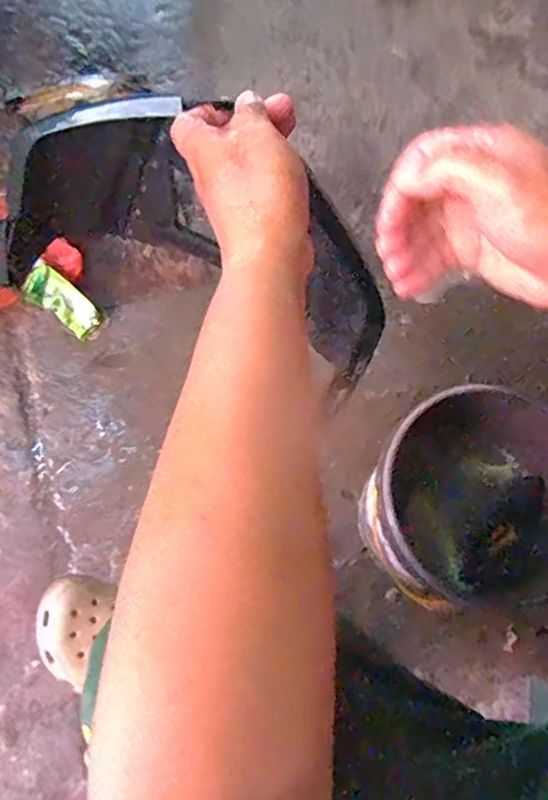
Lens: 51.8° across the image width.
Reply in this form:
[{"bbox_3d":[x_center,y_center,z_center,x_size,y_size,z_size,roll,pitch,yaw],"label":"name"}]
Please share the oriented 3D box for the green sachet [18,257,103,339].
[{"bbox_3d":[-0.318,-0.146,0.848,0.118,0.025,0.058,43,73,-24],"label":"green sachet"}]

